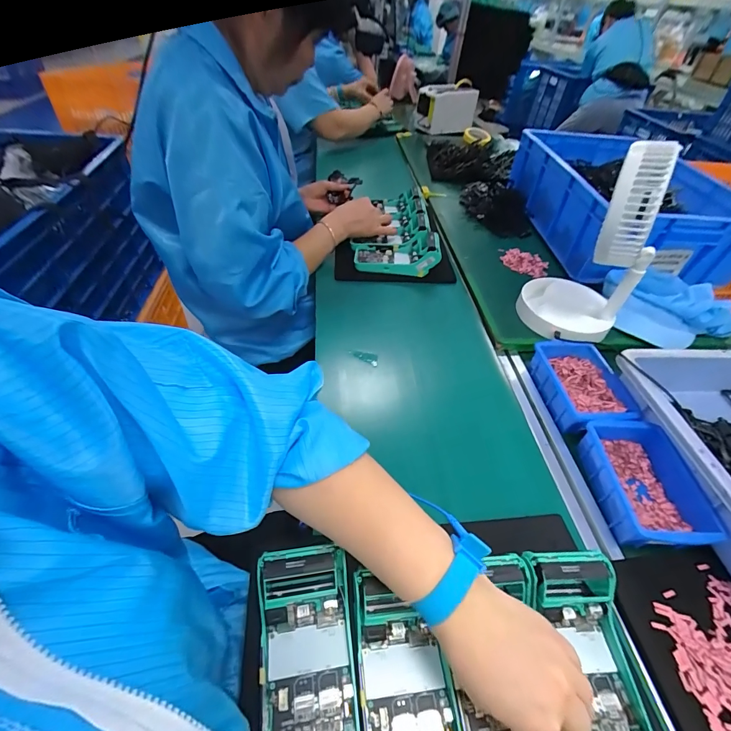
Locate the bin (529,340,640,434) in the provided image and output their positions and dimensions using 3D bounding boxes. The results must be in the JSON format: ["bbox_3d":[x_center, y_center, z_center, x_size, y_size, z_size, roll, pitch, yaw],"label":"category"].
[{"bbox_3d":[0.321,0.032,0.542,0.101,0.049,0.146,-2,46,-5],"label":"bin"}]

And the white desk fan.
[{"bbox_3d":[0.364,-0.190,0.567,0.153,0.273,0.168,24,49,20],"label":"white desk fan"}]

